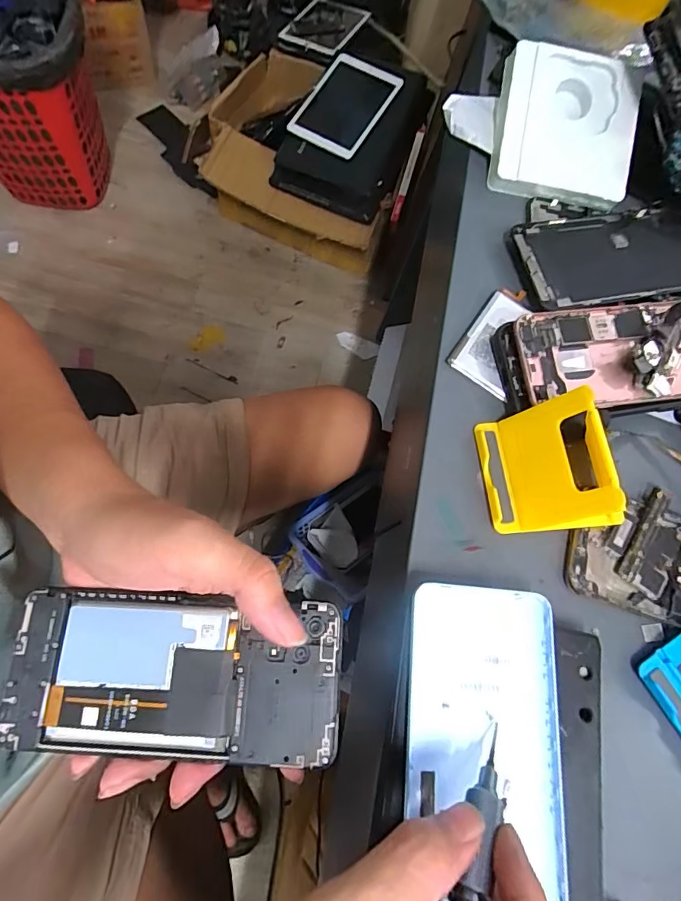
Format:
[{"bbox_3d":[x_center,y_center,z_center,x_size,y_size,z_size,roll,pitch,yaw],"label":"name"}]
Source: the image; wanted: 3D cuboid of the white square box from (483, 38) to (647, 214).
[{"bbox_3d":[0.167,-0.239,0.334,0.099,0.018,0.099,8,97,0],"label":"white square box"}]

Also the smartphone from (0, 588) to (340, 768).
[{"bbox_3d":[-0.081,0.108,0.217,0.158,0.004,0.070,4,73,3],"label":"smartphone"}]

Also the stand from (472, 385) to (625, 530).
[{"bbox_3d":[0.130,0.007,0.259,0.080,0.050,0.072,-4,73,-8],"label":"stand"}]

